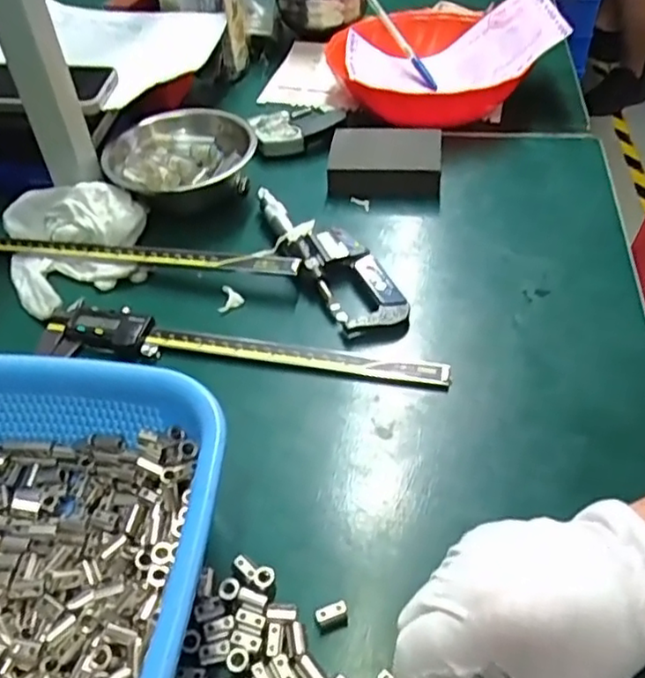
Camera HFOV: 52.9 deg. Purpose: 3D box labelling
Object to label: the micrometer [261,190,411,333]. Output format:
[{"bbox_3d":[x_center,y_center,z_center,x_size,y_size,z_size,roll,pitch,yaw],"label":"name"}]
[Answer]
[{"bbox_3d":[0.004,-0.065,0.491,0.052,0.025,0.173,-22,47,-17],"label":"micrometer"}]

